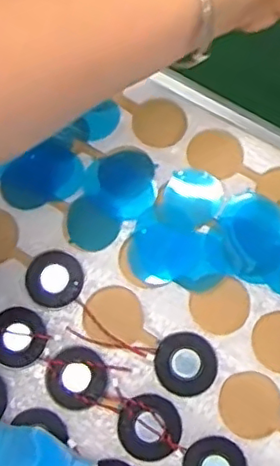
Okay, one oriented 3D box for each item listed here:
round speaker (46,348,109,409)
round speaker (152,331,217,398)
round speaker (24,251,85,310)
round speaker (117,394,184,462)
[{"bbox_3d":[-0.035,0.081,0.329,0.033,0.004,0.033,0,74,-1],"label":"round speaker"},{"bbox_3d":[0.026,0.073,0.329,0.034,0.004,0.034,0,74,-1],"label":"round speaker"},{"bbox_3d":[-0.050,0.027,0.349,0.034,0.005,0.033,0,74,-1],"label":"round speaker"},{"bbox_3d":[0.005,0.106,0.321,0.033,0.004,0.033,0,74,-1],"label":"round speaker"}]

